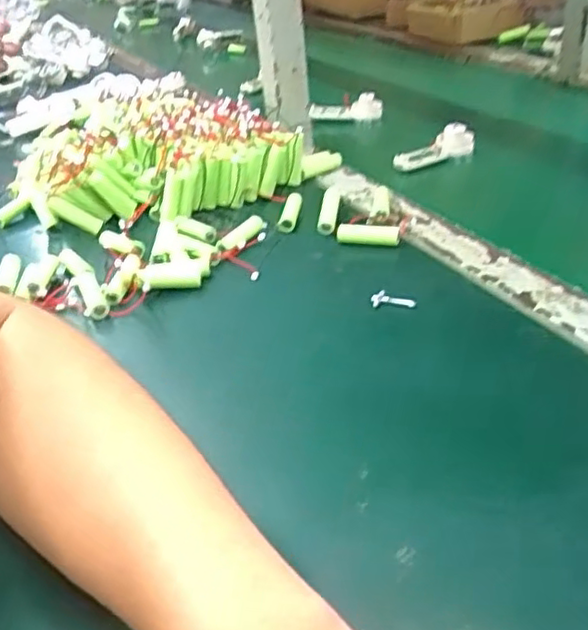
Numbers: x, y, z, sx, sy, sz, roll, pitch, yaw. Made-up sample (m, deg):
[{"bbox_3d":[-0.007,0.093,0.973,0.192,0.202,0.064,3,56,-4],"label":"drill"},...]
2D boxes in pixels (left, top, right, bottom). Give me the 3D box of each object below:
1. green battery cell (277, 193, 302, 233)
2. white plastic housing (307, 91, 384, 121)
[{"bbox_3d":[-0.004,-0.091,0.575,0.016,0.013,0.059,0,35,9],"label":"green battery cell"},{"bbox_3d":[0.069,-0.269,0.841,0.096,0.034,0.018,-11,33,-4],"label":"white plastic housing"}]

